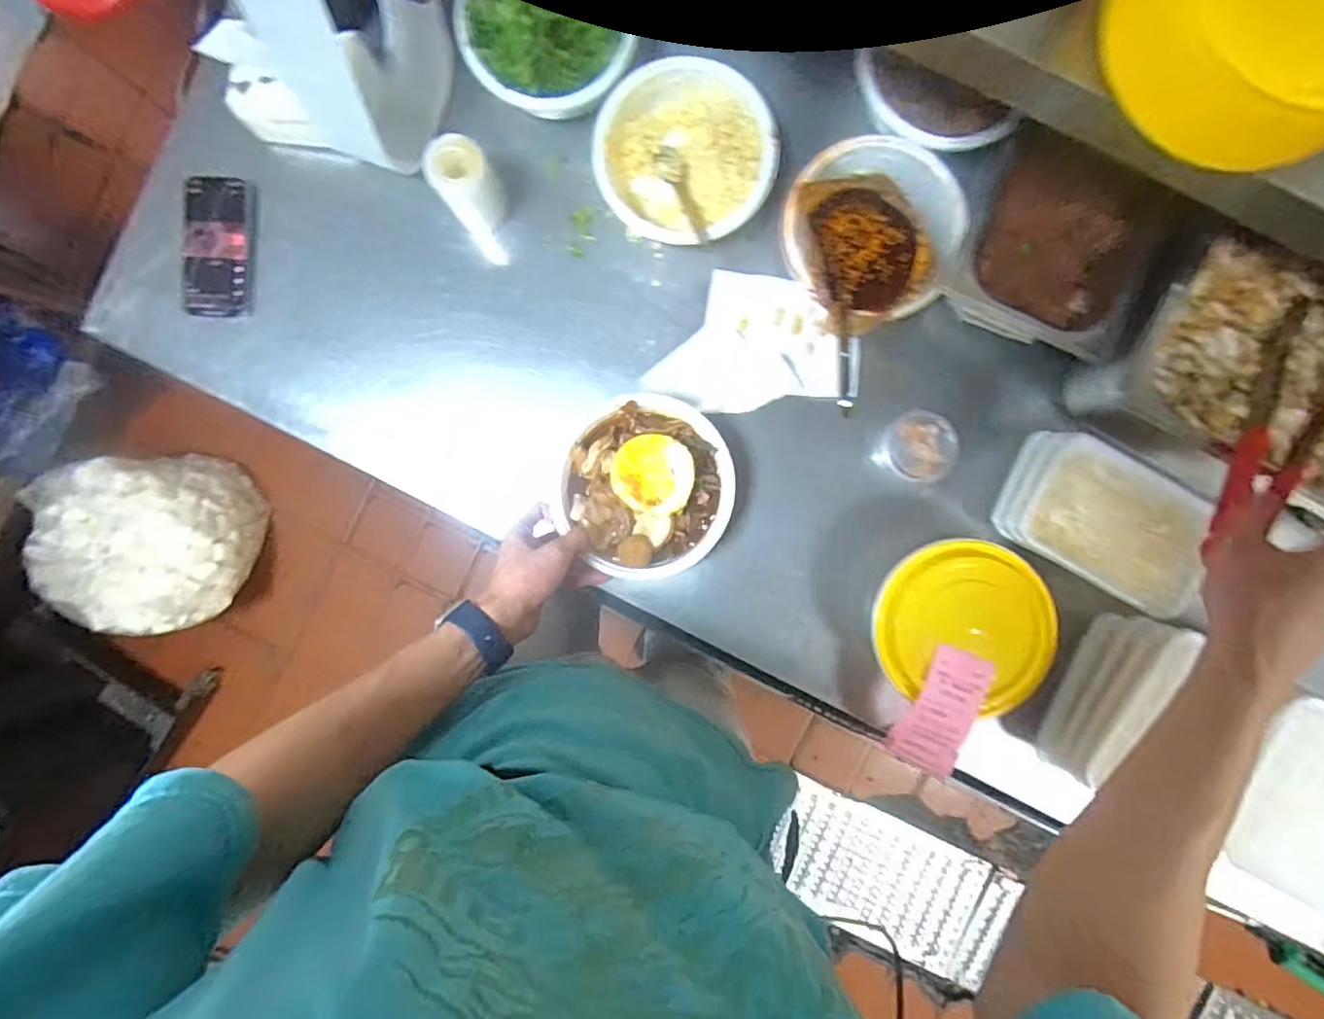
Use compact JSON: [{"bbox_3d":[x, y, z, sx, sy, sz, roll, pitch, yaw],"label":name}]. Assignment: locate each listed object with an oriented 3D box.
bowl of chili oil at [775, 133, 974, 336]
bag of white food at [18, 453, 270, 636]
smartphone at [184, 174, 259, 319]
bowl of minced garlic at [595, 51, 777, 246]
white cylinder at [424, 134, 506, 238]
[{"bbox_3d":[0.194,-0.259,0.568,0.177,0.091,0.182,0,91,1],"label":"bowl of chili oil"},{"bbox_3d":[-1.123,0.074,1.312,0.370,0.237,0.382,-3,91,1],"label":"bag of white food"},{"bbox_3d":[-0.466,-0.277,0.622,0.075,0.011,0.146,3,91,1],"label":"smartphone"},{"bbox_3d":[0.023,-0.347,0.593,0.170,0.058,0.159,0,91,1],"label":"bowl of minced garlic"},{"bbox_3d":[-0.187,-0.315,0.580,0.055,0.091,0.054,0,91,1],"label":"white cylinder"}]

